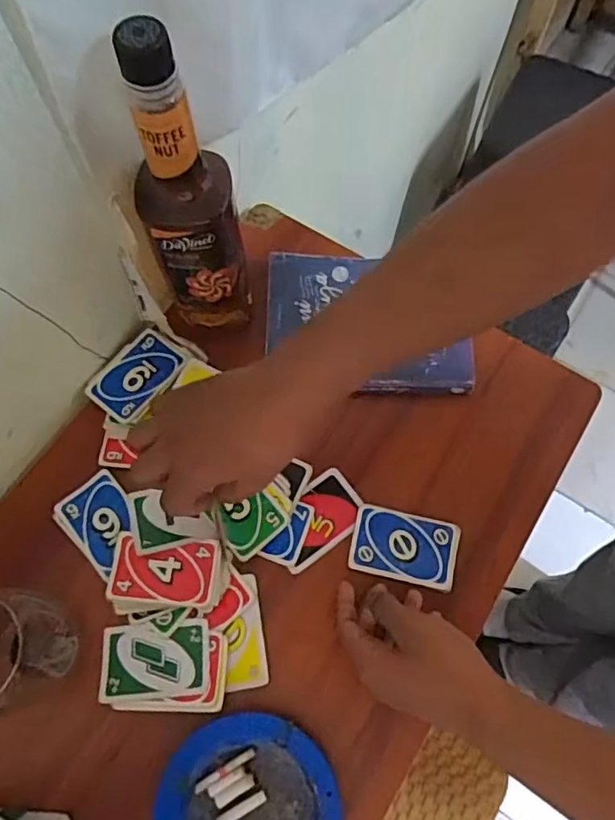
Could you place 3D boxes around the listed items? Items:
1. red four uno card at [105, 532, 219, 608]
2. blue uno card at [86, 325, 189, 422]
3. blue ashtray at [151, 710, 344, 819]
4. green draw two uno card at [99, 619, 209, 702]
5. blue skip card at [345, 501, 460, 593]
[{"bbox_3d":[-0.120,0.132,0.477,0.085,0.005,0.054,5,66,1],"label":"red four uno card"},{"bbox_3d":[-0.157,-0.032,0.533,0.062,0.006,0.084,34,77,13],"label":"blue uno card"},{"bbox_3d":[-0.041,0.290,0.412,0.126,0.028,0.126,1,68,-2],"label":"blue ashtray"},{"bbox_3d":[-0.121,0.198,0.458,0.084,0.008,0.054,-3,68,-3],"label":"green draw two uno card"},{"bbox_3d":[0.082,0.115,0.488,0.087,0.007,0.057,13,72,6],"label":"blue skip card"}]

